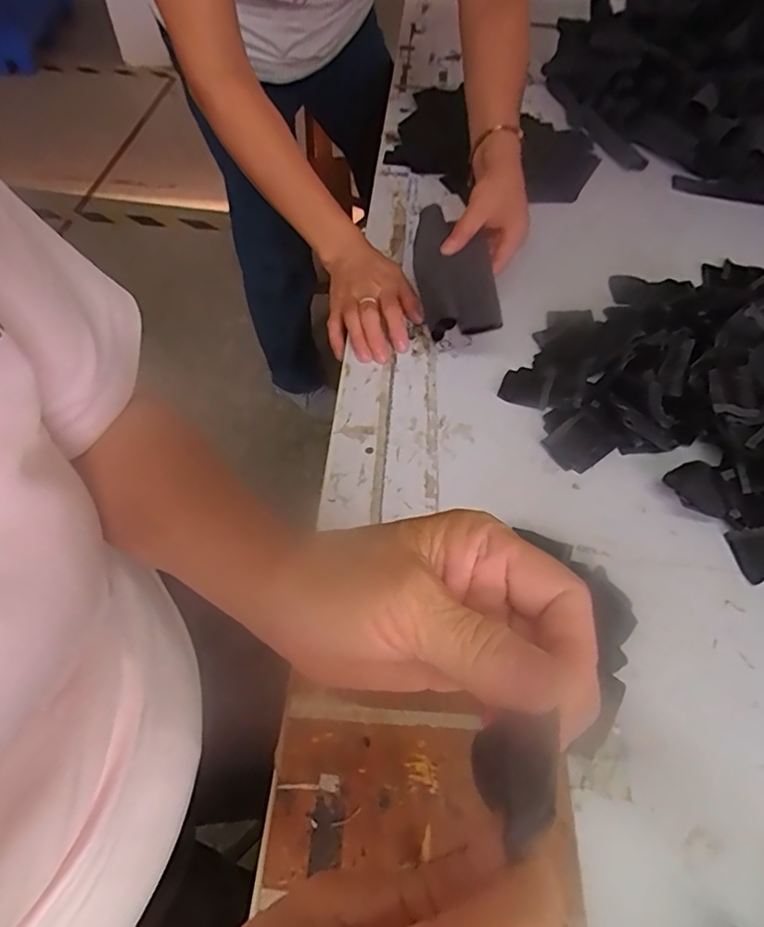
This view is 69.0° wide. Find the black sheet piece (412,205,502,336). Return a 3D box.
[{"bbox_3d":[0.073,-0.204,0.581,0.076,0.021,0.193,-1,53,-4],"label":"black sheet piece"}]

